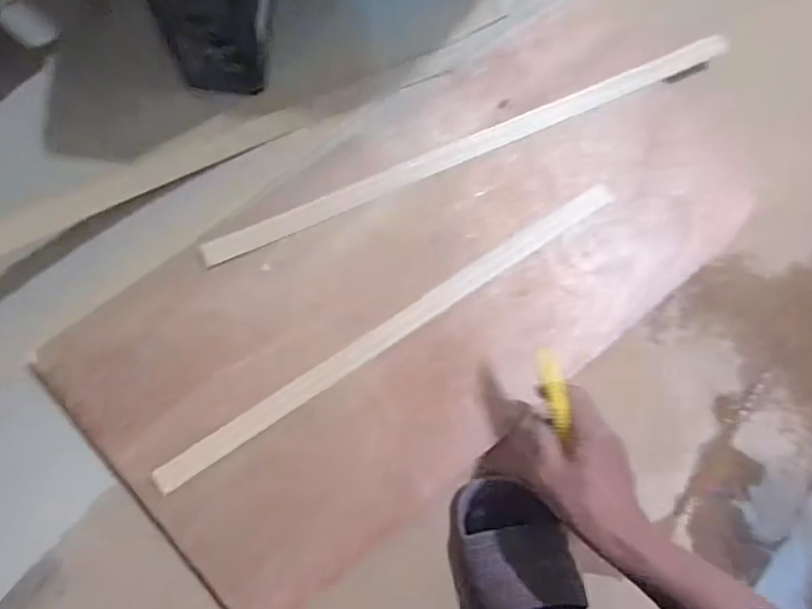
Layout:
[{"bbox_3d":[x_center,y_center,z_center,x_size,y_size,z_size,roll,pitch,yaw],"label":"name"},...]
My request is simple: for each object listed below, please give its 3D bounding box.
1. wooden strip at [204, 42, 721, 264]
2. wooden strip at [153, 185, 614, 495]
[{"bbox_3d":[0.080,-0.170,0.561,0.595,0.007,0.028,-25,89,-9],"label":"wooden strip"},{"bbox_3d":[-0.004,0.020,0.531,0.513,0.011,0.025,-33,90,-9],"label":"wooden strip"}]

